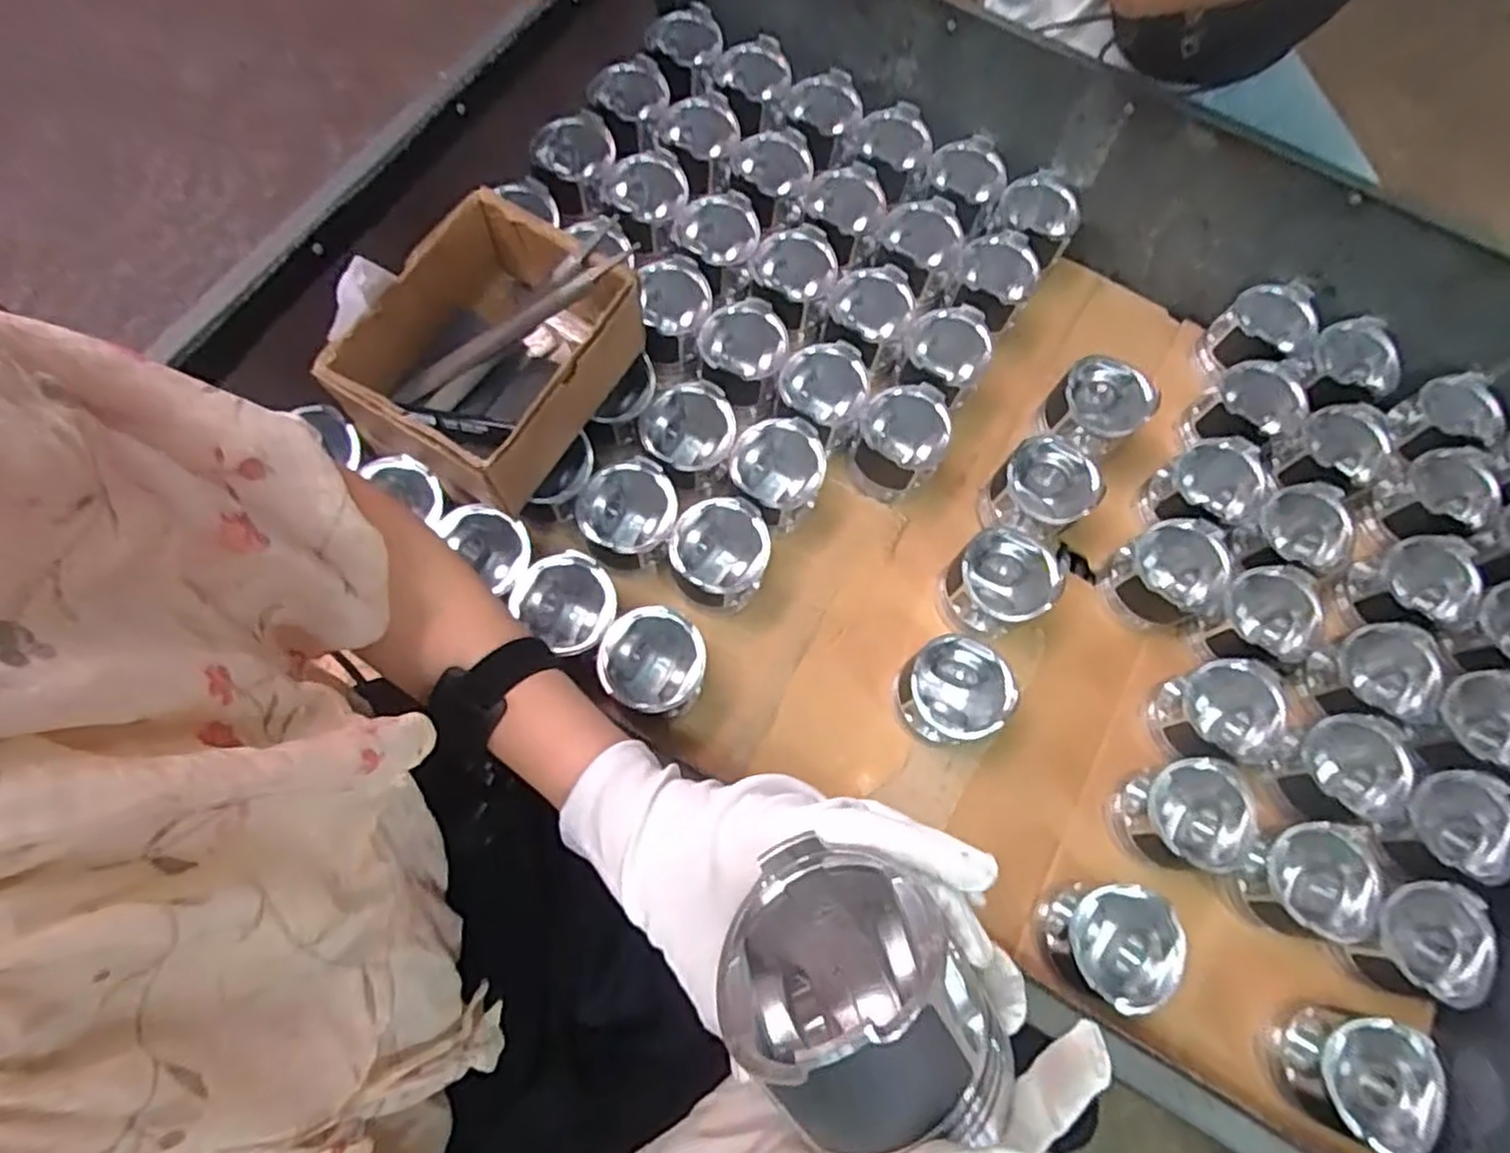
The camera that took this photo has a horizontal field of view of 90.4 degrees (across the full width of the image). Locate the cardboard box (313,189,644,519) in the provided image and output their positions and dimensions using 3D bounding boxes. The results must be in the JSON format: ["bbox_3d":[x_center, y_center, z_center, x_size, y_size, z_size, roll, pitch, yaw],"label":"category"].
[{"bbox_3d":[-0.207,-0.174,0.596,0.157,0.097,0.199,30,73,7],"label":"cardboard box"}]

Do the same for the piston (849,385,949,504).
[{"bbox_3d":[0.135,-0.124,0.709,0.078,0.088,0.079,1,71,-2],"label":"piston"}]

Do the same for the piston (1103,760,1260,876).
[{"bbox_3d":[0.346,0.195,0.611,0.085,0.087,0.080,1,71,-2],"label":"piston"}]

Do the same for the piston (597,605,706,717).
[{"bbox_3d":[-0.082,0.075,0.626,0.080,0.076,0.079,1,71,-2],"label":"piston"}]

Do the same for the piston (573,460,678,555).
[{"bbox_3d":[-0.109,-0.051,0.662,0.081,0.070,0.078,1,71,-2],"label":"piston"}]

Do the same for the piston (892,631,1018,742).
[{"bbox_3d":[0.167,0.097,0.633,0.080,0.079,0.081,1,71,-2],"label":"piston"}]

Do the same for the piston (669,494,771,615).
[{"bbox_3d":[-0.031,-0.016,0.660,0.080,0.074,0.083,-8,72,-5],"label":"piston"}]

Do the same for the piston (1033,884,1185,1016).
[{"bbox_3d":[0.269,0.280,0.583,0.079,0.085,0.083,1,71,-2],"label":"piston"}]

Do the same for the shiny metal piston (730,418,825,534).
[{"bbox_3d":[0.019,-0.091,0.683,0.080,0.079,0.081,3,71,-2],"label":"shiny metal piston"}]

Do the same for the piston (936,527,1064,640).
[{"bbox_3d":[0.214,0.009,0.665,0.083,0.089,0.080,1,71,-2],"label":"piston"}]

